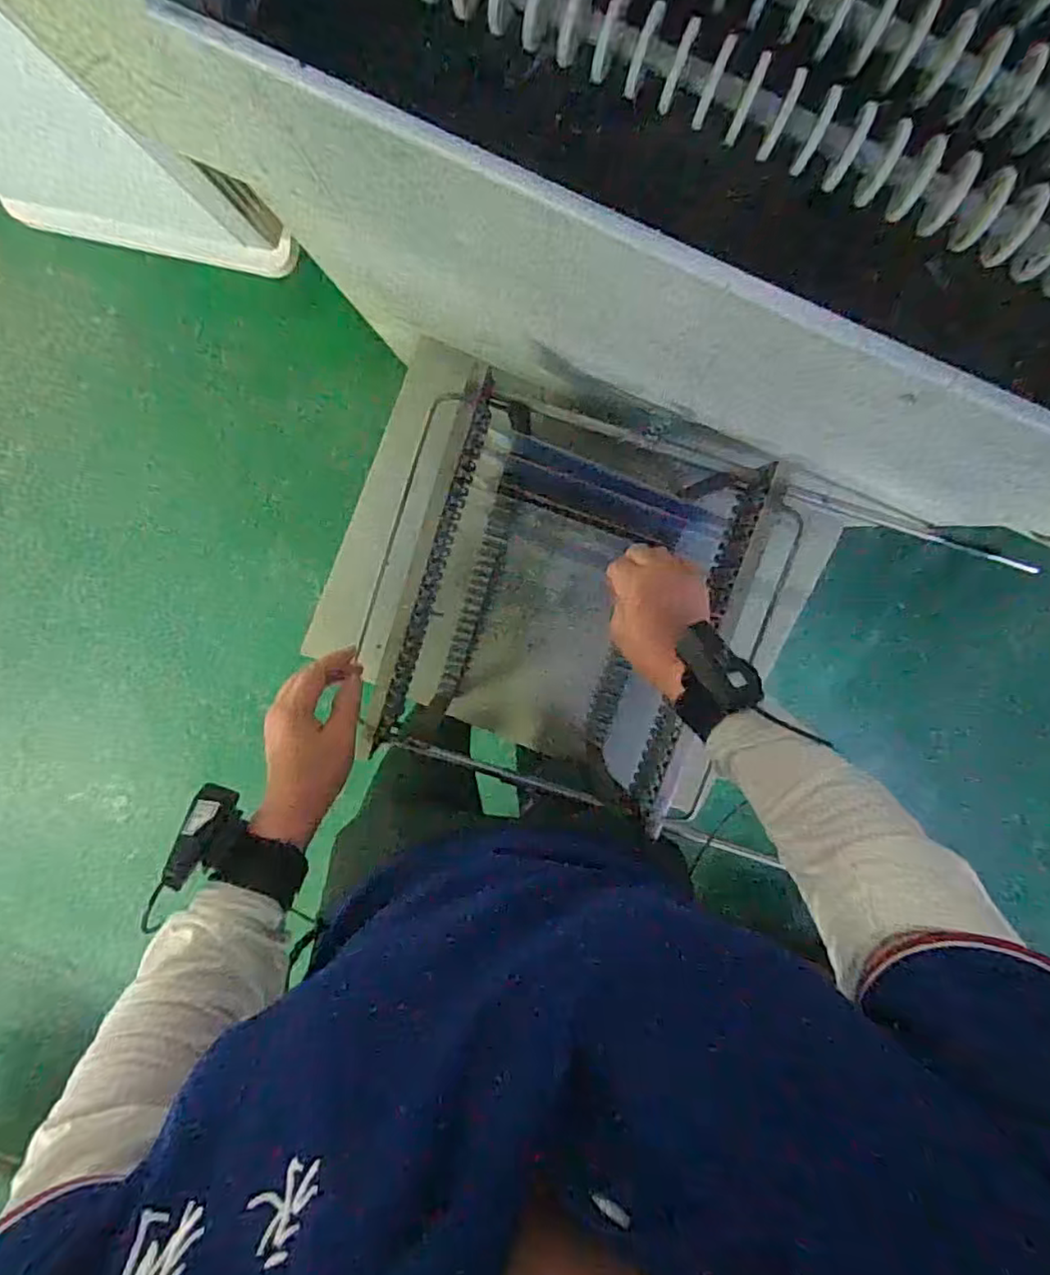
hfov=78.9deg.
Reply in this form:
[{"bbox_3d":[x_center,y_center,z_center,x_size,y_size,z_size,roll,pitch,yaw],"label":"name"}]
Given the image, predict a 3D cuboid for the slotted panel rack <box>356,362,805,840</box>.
[{"bbox_3d":[0.044,-0.034,0.737,0.369,0.225,0.413,20,99,-2],"label":"slotted panel rack"}]

